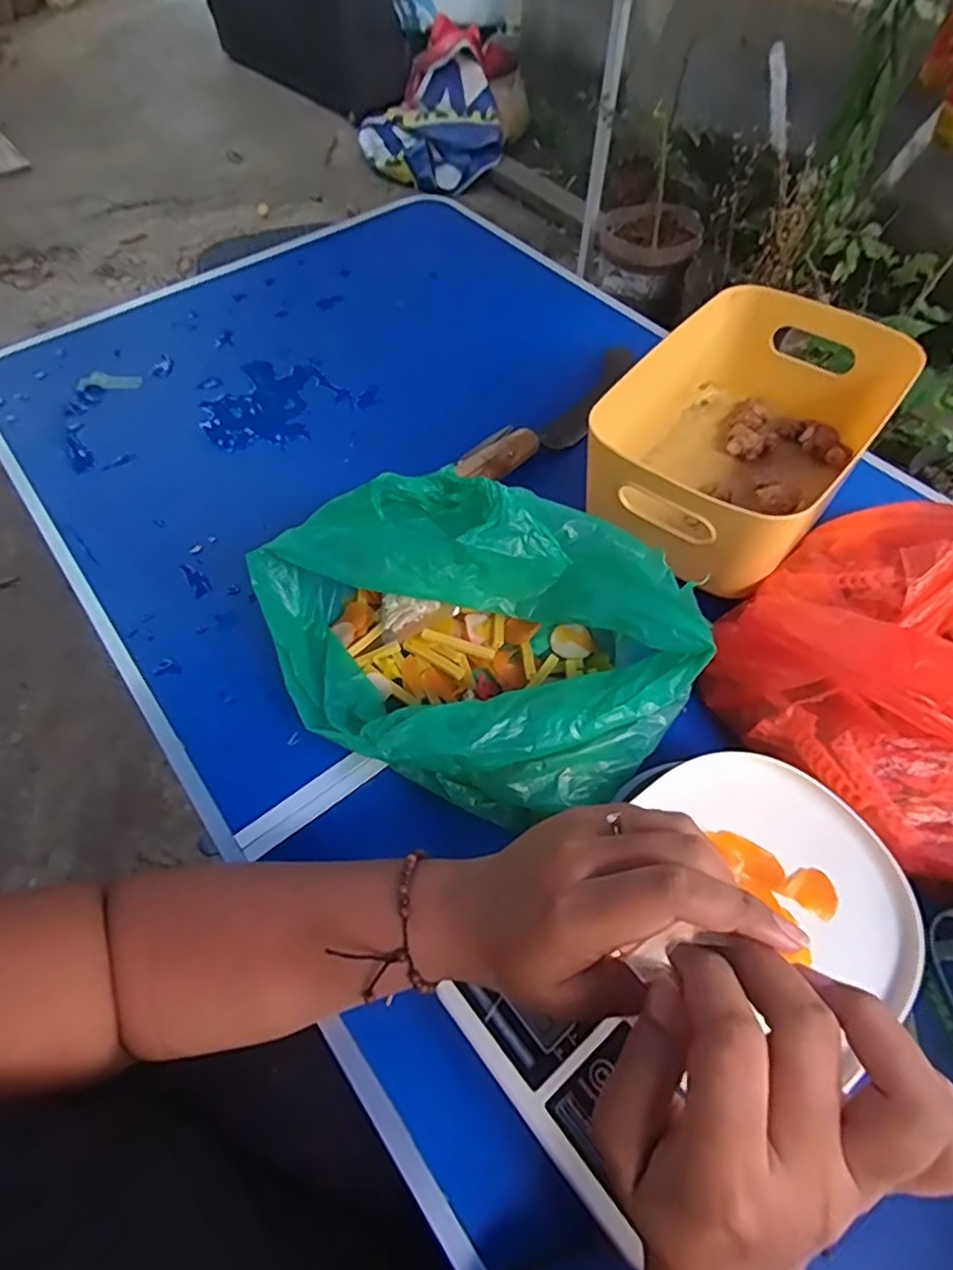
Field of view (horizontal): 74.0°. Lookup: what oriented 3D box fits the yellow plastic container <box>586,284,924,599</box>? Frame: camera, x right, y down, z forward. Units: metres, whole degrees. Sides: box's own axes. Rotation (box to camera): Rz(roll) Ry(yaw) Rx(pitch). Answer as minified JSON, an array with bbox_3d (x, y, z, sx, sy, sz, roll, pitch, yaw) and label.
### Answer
[{"bbox_3d":[0.201,-0.152,0.495,0.157,0.107,0.239,35,64,20],"label":"yellow plastic container"}]

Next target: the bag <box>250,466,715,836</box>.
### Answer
[{"bbox_3d":[-0.006,-0.001,0.408,0.253,0.100,0.199,40,65,22],"label":"bag"}]

